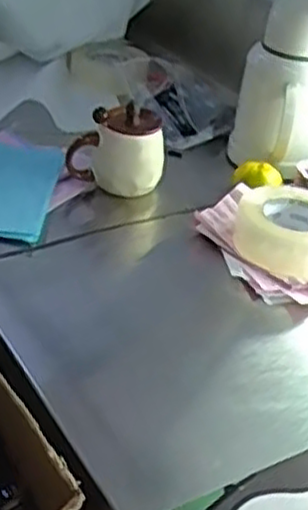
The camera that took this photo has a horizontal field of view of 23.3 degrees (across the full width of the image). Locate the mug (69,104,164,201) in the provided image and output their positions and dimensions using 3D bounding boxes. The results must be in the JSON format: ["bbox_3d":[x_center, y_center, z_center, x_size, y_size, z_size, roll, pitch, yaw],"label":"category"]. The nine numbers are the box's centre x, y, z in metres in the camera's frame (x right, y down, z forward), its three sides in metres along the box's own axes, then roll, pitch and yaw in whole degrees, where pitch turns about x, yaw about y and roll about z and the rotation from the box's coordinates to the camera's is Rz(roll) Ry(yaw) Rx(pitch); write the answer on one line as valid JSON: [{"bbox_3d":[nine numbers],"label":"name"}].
[{"bbox_3d":[-0.048,-0.135,0.957,0.120,0.095,0.076,3,34,-6],"label":"mug"}]

